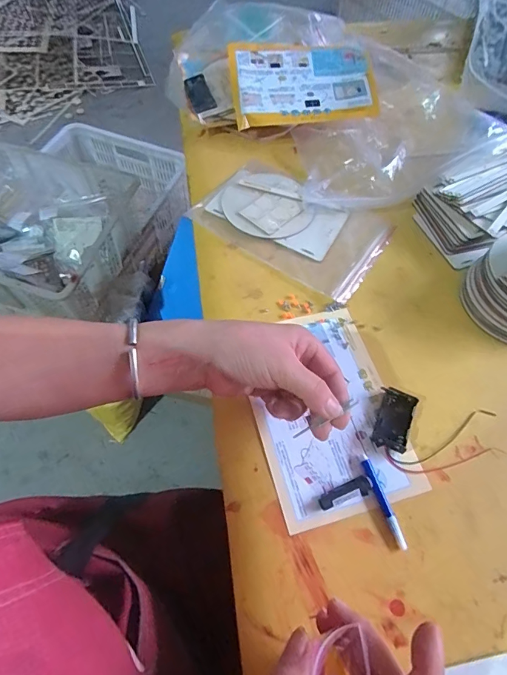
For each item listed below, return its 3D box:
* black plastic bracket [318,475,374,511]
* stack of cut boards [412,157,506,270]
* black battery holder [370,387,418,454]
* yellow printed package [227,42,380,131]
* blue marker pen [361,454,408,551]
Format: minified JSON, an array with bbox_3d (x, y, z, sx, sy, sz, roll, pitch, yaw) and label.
[{"bbox_3d":[0.084,0.142,0.370,0.051,0.007,0.017,-20,64,-13],"label":"black plastic bracket"},{"bbox_3d":[0.312,-0.179,0.527,0.202,0.050,0.125,-27,66,-16],"label":"stack of cut boards"},{"bbox_3d":[0.138,0.081,0.399,0.034,0.013,0.060,17,62,7],"label":"black battery holder"},{"bbox_3d":[0.072,-0.376,0.602,0.203,0.017,0.143,-4,75,-3],"label":"yellow printed package"},{"bbox_3d":[0.115,0.146,0.364,0.012,0.008,0.081,-15,63,-10],"label":"blue marker pen"}]

